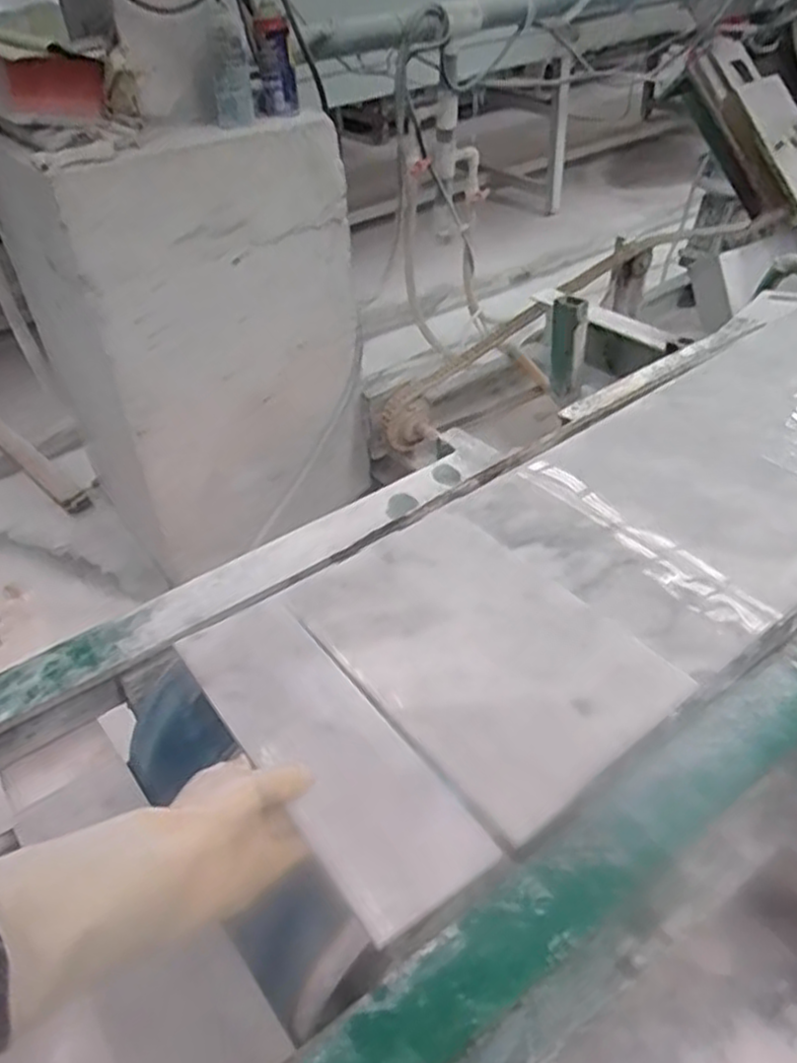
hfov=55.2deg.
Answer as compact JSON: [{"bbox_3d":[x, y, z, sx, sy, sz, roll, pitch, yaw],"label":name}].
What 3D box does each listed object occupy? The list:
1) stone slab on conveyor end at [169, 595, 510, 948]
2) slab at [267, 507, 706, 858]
[{"bbox_3d":[-0.060,0.155,0.573,0.097,0.018,0.304,-29,48,-25],"label":"stone slab on conveyor end"},{"bbox_3d":[0.064,0.097,0.654,0.202,0.021,0.307,-29,46,-26],"label":"slab"}]

